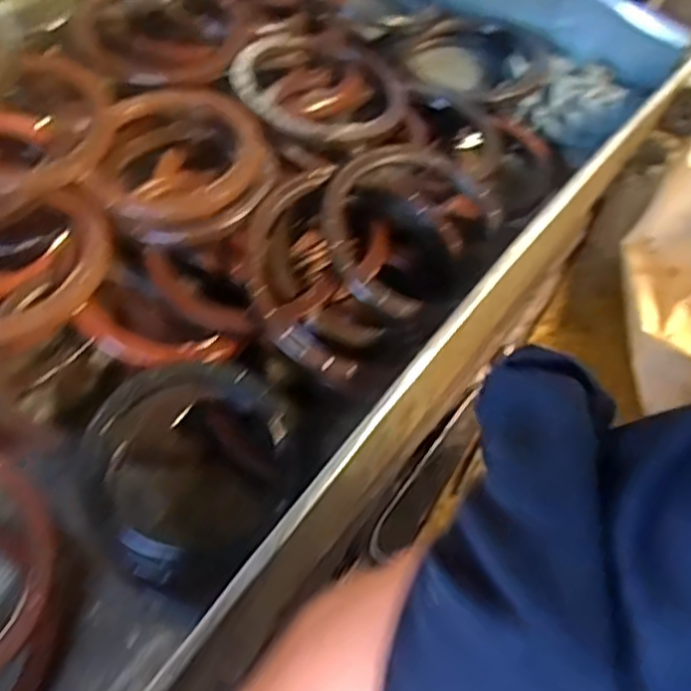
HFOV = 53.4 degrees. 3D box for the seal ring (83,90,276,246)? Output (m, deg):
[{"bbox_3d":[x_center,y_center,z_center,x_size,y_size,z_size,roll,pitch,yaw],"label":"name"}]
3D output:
[{"bbox_3d":[-0.132,-0.146,0.564,0.137,0.028,0.154,1,58,-3],"label":"seal ring"}]

